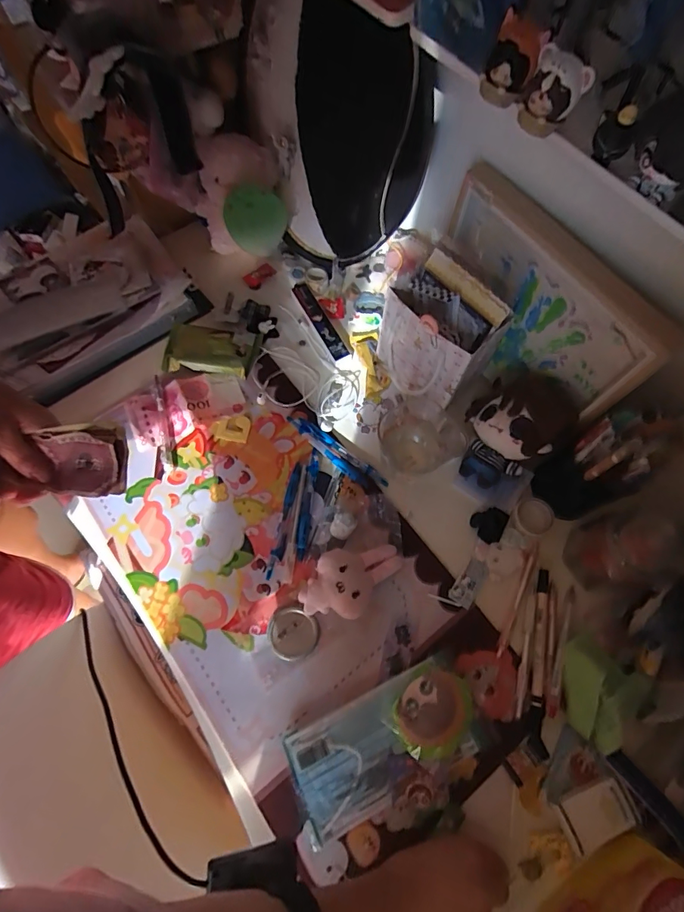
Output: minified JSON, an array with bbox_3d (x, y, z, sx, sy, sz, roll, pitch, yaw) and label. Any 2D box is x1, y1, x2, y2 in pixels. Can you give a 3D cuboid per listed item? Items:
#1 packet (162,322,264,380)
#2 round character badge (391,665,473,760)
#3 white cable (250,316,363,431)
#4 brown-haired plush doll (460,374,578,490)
[{"bbox_3d":[-0.176,-0.138,0.588,0.123,0.030,0.067,8,69,2],"label":"packet"},{"bbox_3d":[0.092,0.260,0.441,0.085,0.024,0.070,-33,73,-13],"label":"round character badge"},{"bbox_3d":[-0.051,-0.105,0.591,0.152,0.015,0.127,42,74,14],"label":"white cable"},{"bbox_3d":[0.203,-0.036,0.527,0.139,0.089,0.109,-40,74,-15],"label":"brown-haired plush doll"}]

